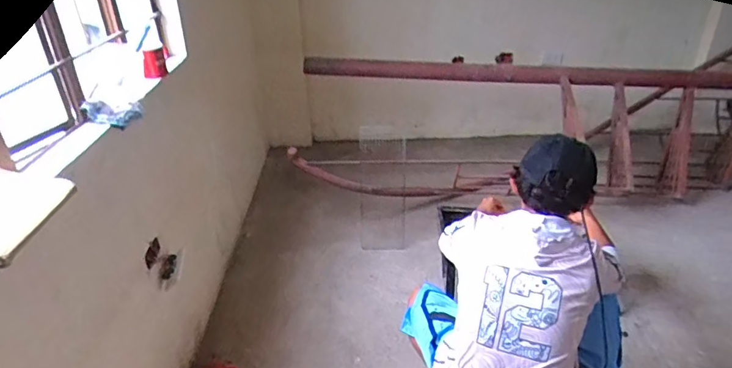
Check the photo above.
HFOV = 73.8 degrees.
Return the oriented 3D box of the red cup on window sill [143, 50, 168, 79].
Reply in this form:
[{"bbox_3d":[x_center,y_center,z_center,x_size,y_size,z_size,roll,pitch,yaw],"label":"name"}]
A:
[{"bbox_3d":[-0.674,-0.382,1.556,0.064,0.089,0.071,-11,30,-19],"label":"red cup on window sill"}]

